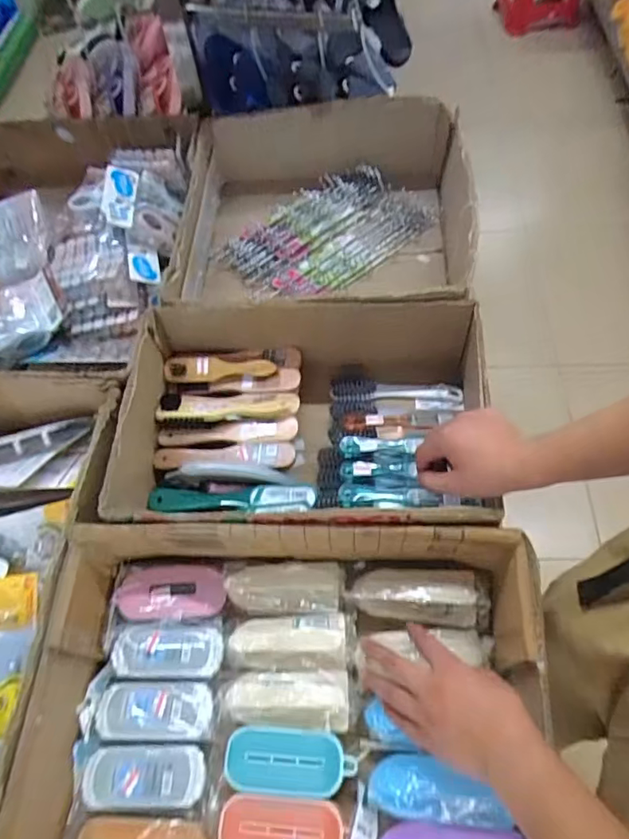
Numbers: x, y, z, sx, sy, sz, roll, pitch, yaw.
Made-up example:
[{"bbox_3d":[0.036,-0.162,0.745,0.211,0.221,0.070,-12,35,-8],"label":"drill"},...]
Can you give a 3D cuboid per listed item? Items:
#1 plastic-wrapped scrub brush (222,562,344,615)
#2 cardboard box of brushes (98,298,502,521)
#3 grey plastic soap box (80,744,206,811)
[{"bbox_3d":[-0.035,0.195,0.642,0.135,0.030,0.056,-1,61,2],"label":"plastic-wrapped scrub brush"},{"bbox_3d":[-0.011,0.006,0.716,0.442,0.165,0.306,-1,60,5],"label":"cardboard box of brushes"},{"bbox_3d":[-0.182,0.376,0.570,0.128,0.022,0.056,-3,61,0],"label":"grey plastic soap box"}]

